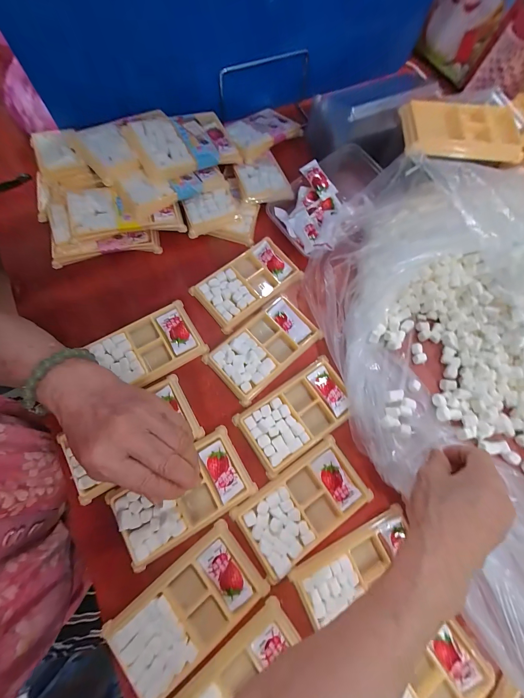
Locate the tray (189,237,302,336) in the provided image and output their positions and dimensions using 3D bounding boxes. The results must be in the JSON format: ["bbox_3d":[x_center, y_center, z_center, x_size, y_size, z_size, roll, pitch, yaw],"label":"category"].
[{"bbox_3d":[-0.018,-0.089,0.369,0.133,0.011,0.077,-38,78,-12],"label":"tray"}]

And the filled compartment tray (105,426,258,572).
[{"bbox_3d":[-0.082,0.152,0.288,0.133,0.019,0.078,-30,77,-10],"label":"filled compartment tray"}]

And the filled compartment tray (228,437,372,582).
[{"bbox_3d":[0.044,0.166,0.295,0.136,0.017,0.074,-33,77,-11],"label":"filled compartment tray"}]

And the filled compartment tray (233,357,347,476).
[{"bbox_3d":[0.043,0.077,0.325,0.131,0.018,0.076,-33,77,-11],"label":"filled compartment tray"}]

